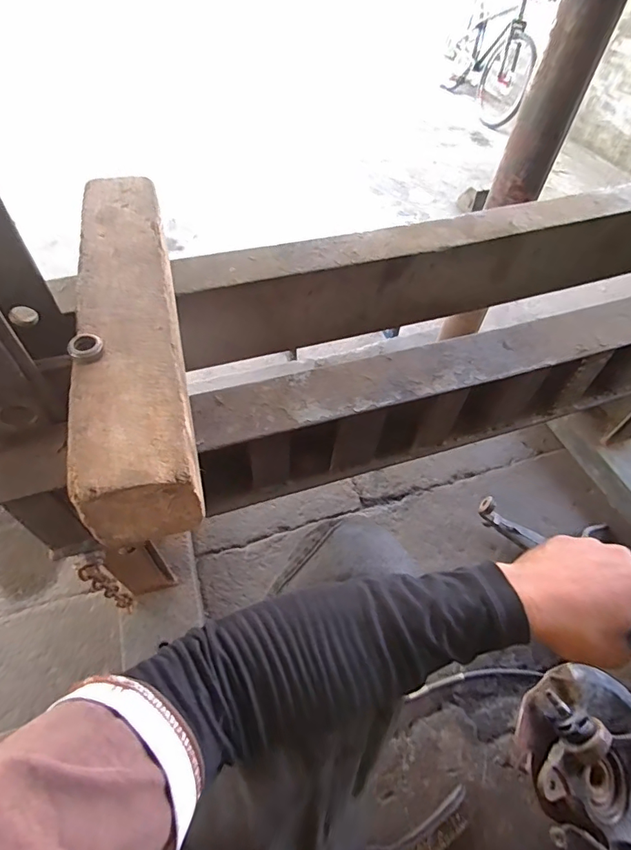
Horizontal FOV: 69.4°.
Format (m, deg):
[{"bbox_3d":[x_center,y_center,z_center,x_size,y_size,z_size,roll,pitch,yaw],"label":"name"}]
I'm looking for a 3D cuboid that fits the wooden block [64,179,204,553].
[{"bbox_3d":[-0.161,-0.090,0.405,0.073,0.069,0.385,-11,56,-10],"label":"wooden block"}]

